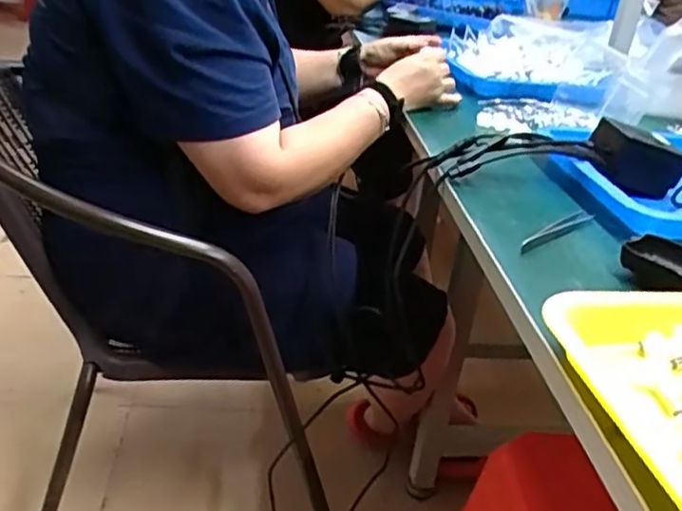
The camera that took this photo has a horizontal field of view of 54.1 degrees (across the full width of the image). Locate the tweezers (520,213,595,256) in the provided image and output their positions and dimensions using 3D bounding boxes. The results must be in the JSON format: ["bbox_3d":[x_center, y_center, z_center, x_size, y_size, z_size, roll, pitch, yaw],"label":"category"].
[{"bbox_3d":[0.192,-0.023,0.593,0.119,0.008,0.014,-21,39,-41],"label":"tweezers"}]

